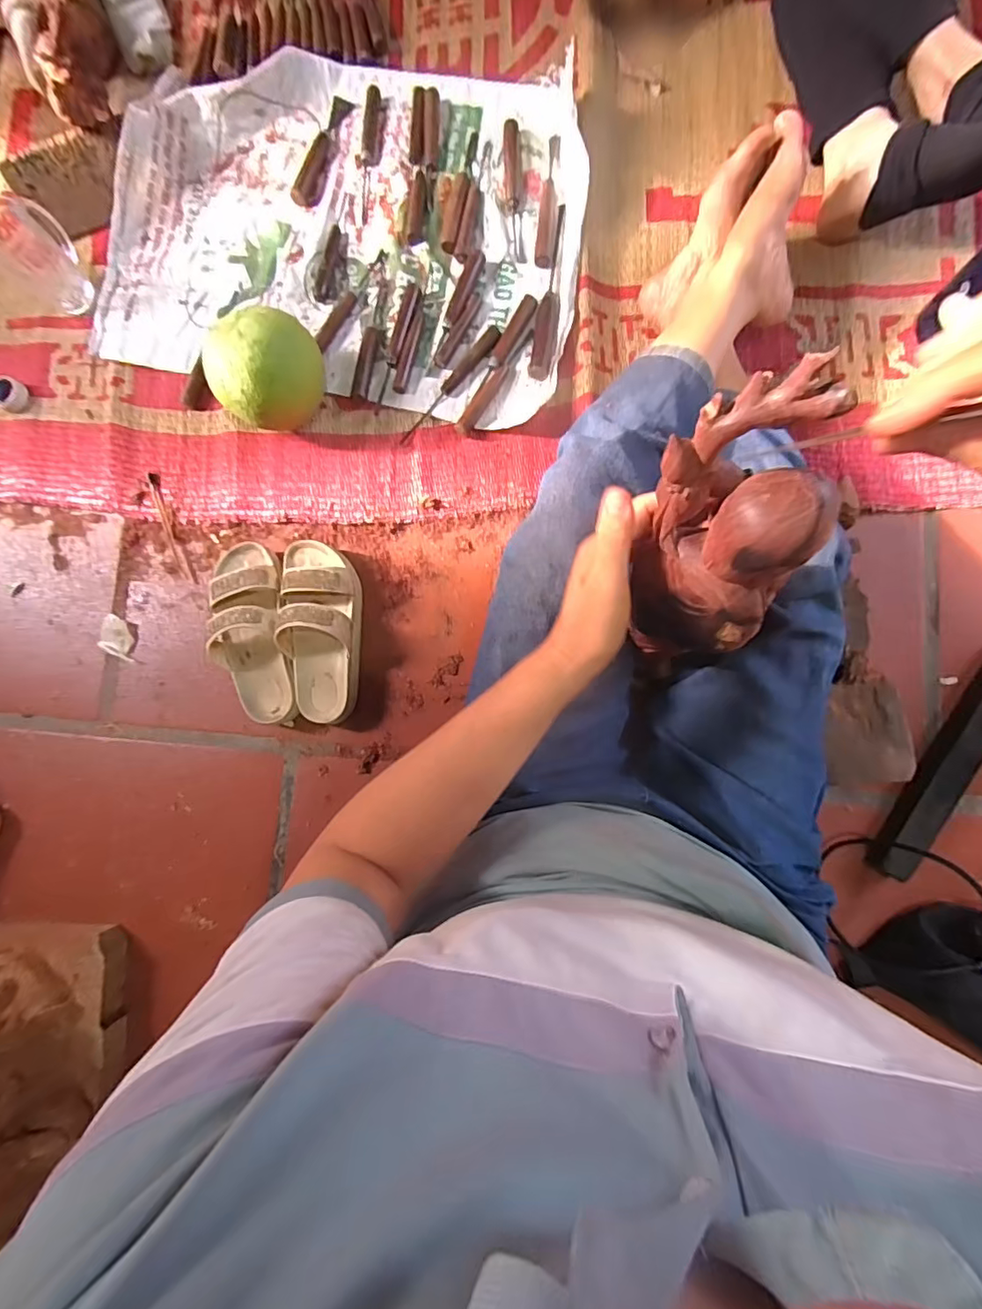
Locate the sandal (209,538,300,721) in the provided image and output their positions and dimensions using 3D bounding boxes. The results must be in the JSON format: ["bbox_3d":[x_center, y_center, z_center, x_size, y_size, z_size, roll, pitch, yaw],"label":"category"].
[{"bbox_3d":[-0.302,-0.027,0.658,0.092,0.071,0.233,-12,85,5],"label":"sandal"}]

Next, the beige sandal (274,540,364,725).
[{"bbox_3d":[-0.214,-0.031,0.648,0.096,0.075,0.227,-4,86,6],"label":"beige sandal"}]

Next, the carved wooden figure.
[{"bbox_3d":[0.127,-0.060,0.289,0.081,0.177,0.060,13,53,6],"label":"carved wooden figure"}]

